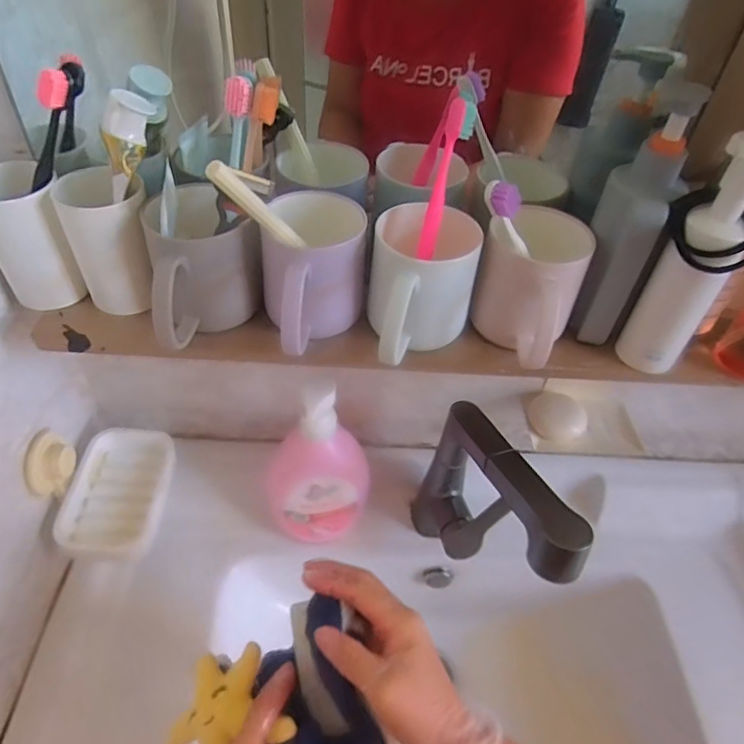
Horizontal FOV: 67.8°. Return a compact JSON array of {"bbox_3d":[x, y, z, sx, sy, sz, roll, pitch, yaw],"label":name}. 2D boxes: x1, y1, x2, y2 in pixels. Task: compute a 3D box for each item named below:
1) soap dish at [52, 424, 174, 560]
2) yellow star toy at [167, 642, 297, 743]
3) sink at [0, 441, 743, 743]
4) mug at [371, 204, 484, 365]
[{"bbox_3d":[-0.257,0.121,0.564,0.092,0.023,0.136,2,45,-3],"label":"soap dish"},{"bbox_3d":[-0.105,0.243,0.397,0.086,0.025,0.081,-42,62,2],"label":"yellow star toy"},{"bbox_3d":[0.079,0.315,0.576,0.790,0.147,0.457,3,45,-2],"label":"sink"},{"bbox_3d":[0.040,-0.059,0.418,0.082,0.085,0.110,7,45,1],"label":"mug"}]

